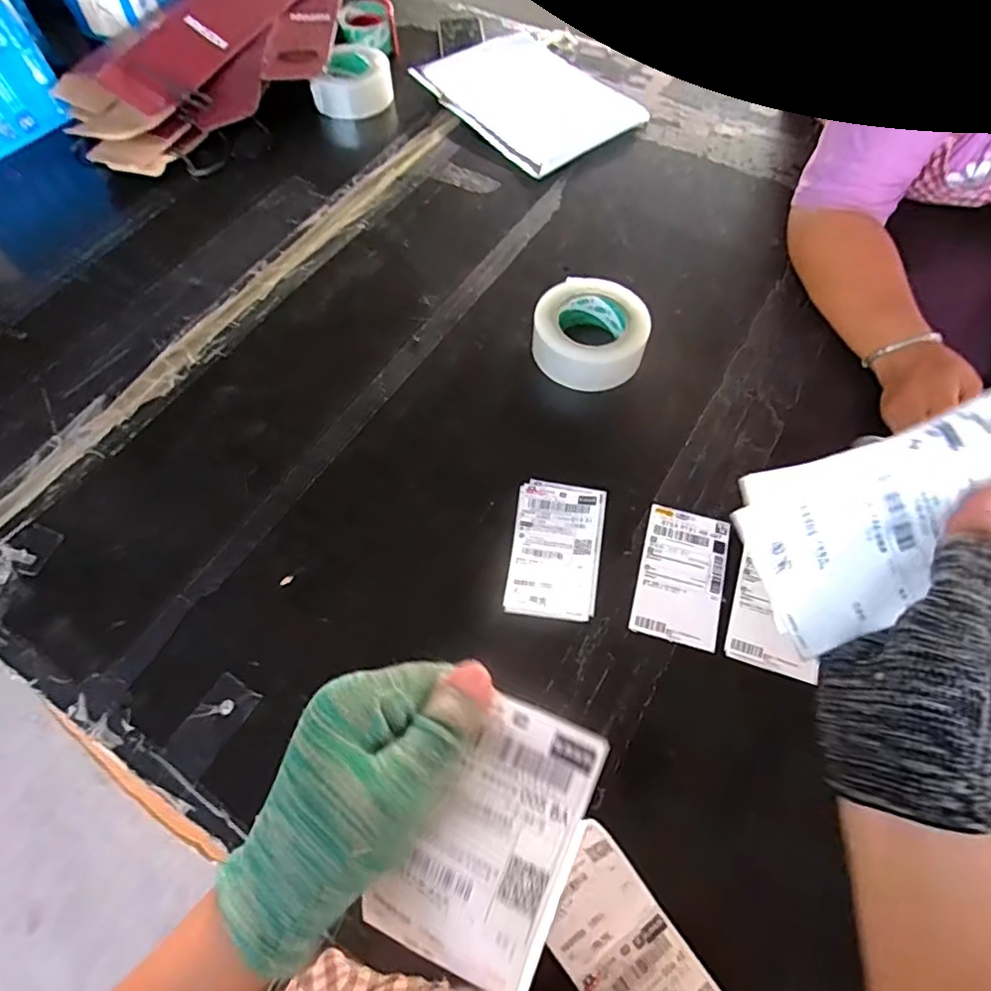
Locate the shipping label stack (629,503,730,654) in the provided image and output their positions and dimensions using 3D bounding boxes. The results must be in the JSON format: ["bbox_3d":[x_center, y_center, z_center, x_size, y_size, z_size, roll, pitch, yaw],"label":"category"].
[{"bbox_3d":[0.183,0.077,0.590,0.080,0.006,0.138,15,63,6],"label":"shipping label stack"}]

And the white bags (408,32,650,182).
[{"bbox_3d":[0.059,-0.655,0.983,0.257,0.010,0.324,-36,70,-19],"label":"white bags"}]

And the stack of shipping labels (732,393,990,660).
[{"bbox_3d":[0.176,0.012,0.246,0.132,0.027,0.080,-20,99,13],"label":"stack of shipping labels"}]

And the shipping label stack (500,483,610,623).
[{"bbox_3d":[0.061,0.051,0.596,0.086,0.004,0.144,9,63,2],"label":"shipping label stack"}]

